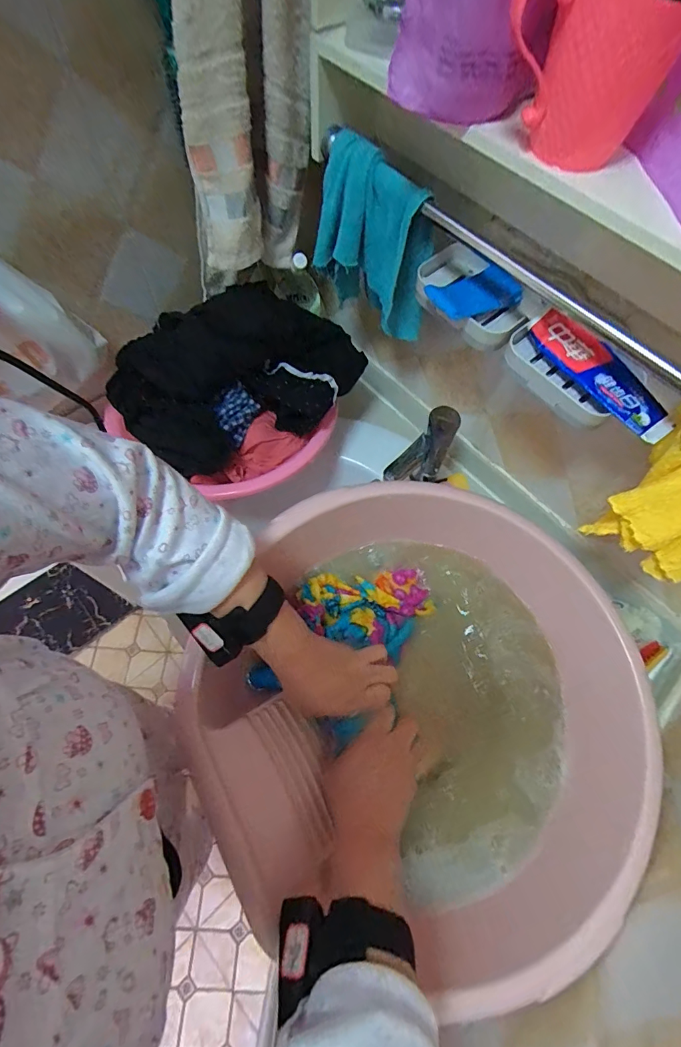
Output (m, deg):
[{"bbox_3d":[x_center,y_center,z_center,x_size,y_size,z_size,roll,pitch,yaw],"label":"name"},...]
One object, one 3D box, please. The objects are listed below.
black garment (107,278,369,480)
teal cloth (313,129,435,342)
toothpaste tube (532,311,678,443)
[{"bbox_3d":[-0.137,-0.206,0.614,0.344,0.134,0.185,-27,70,-15],"label":"black garment"},{"bbox_3d":[0.038,-0.325,0.520,0.145,0.175,0.057,30,67,10],"label":"teal cloth"},{"bbox_3d":[0.257,-0.149,0.423,0.045,0.024,0.162,-31,71,-16],"label":"toothpaste tube"}]

